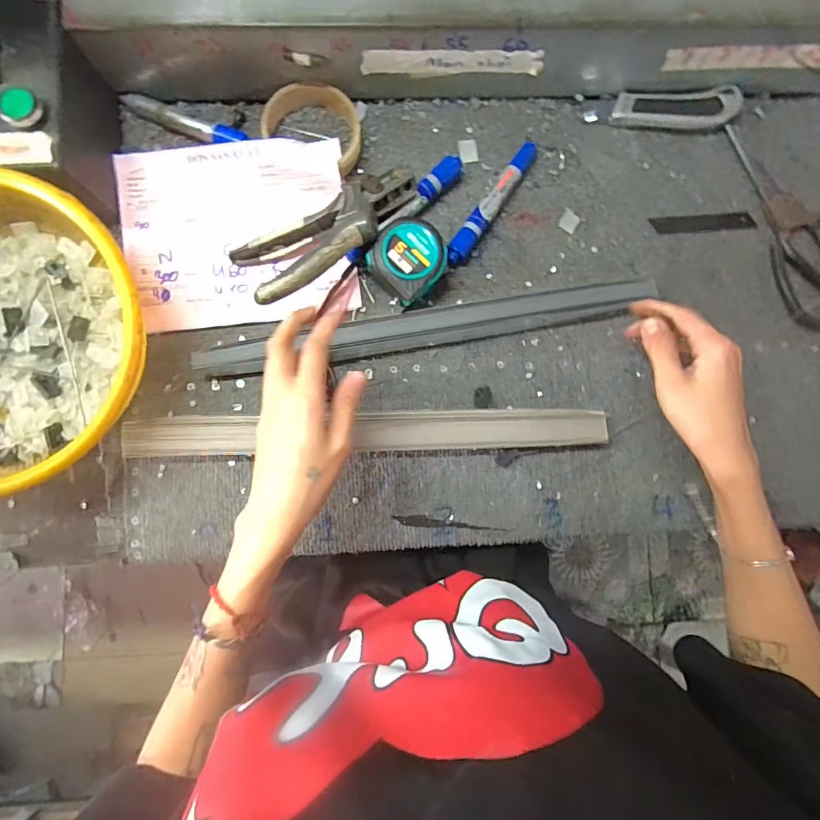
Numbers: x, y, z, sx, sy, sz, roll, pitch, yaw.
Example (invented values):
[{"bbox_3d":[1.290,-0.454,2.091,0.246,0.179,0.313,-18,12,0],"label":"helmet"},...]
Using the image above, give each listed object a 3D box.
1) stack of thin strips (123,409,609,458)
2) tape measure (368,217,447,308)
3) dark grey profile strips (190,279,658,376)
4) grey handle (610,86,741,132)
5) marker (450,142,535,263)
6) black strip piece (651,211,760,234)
[{"bbox_3d":[-0.032,0.019,0.408,0.405,0.022,0.033,-1,86,-3],"label":"stack of thin strips"},{"bbox_3d":[-0.003,-0.128,0.410,0.059,0.041,0.064,36,83,1],"label":"tape measure"},{"bbox_3d":[0.018,-0.075,0.420,0.404,0.018,0.033,-10,87,-3],"label":"dark grey profile strips"},{"bbox_3d":[0.249,-0.283,0.442,0.115,0.020,0.034,-3,87,-3],"label":"grey handle"},{"bbox_3d":[0.076,-0.189,0.431,0.019,0.018,0.131,35,86,0],"label":"marker"},{"bbox_3d":[0.279,-0.178,0.445,0.099,0.004,0.017,-5,87,-3],"label":"black strip piece"}]

